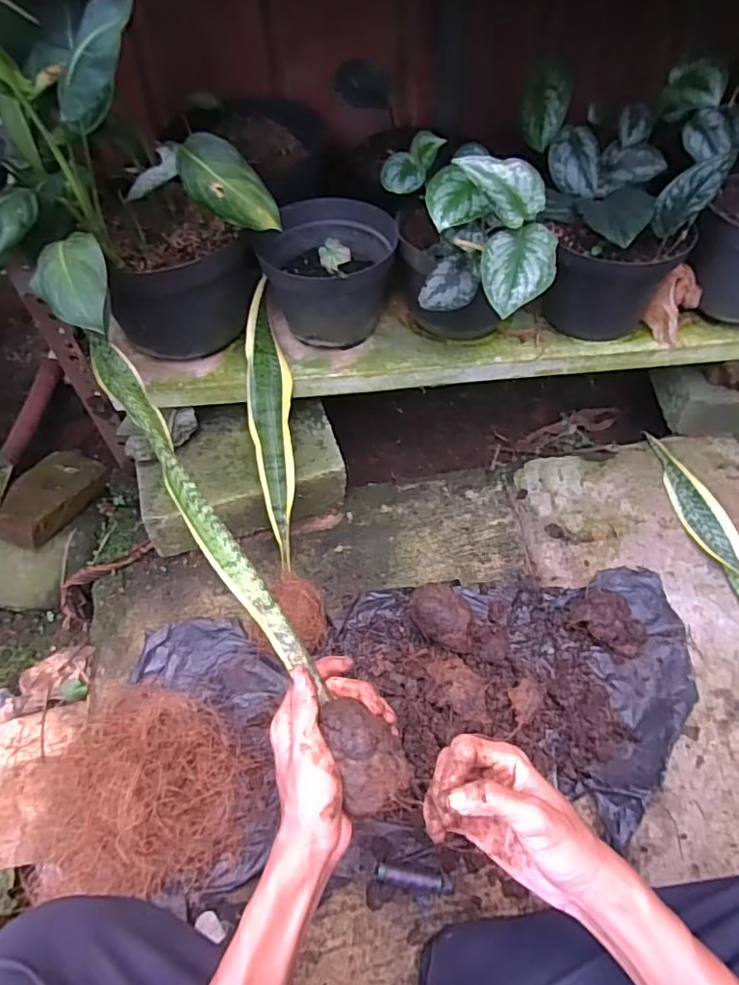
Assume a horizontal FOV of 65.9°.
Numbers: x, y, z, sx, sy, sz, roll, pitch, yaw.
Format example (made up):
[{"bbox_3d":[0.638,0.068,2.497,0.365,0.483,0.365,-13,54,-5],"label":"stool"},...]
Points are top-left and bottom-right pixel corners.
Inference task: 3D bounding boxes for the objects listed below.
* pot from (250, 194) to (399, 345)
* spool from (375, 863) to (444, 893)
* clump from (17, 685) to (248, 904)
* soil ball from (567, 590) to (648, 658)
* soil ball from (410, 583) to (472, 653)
[{"bbox_3d":[-0.049,-0.275,0.715,0.162,0.141,0.170,-5,55,0],"label":"pot"},{"bbox_3d":[0.037,0.362,0.535,0.062,0.018,0.015,6,56,7],"label":"spool"},{"bbox_3d":[-0.234,0.286,0.558,0.227,0.097,0.183,16,58,14],"label":"clump"},{"bbox_3d":[0.279,0.149,0.659,0.083,0.038,0.063,34,64,24],"label":"soil ball"},{"bbox_3d":[0.080,0.144,0.643,0.064,0.059,0.063,-2,56,2],"label":"soil ball"}]

